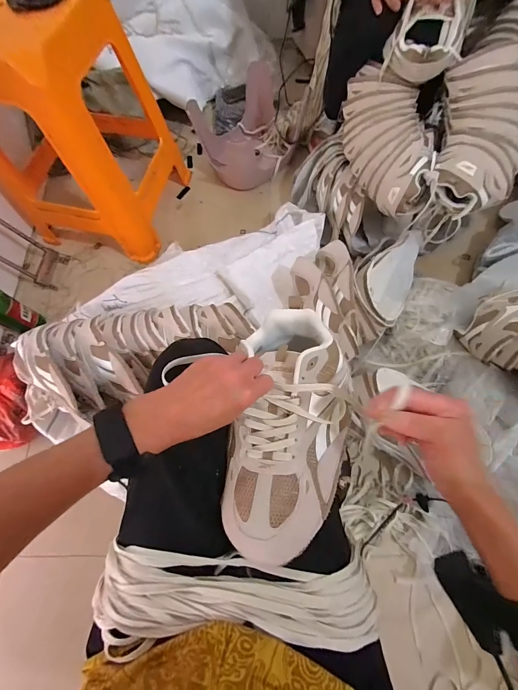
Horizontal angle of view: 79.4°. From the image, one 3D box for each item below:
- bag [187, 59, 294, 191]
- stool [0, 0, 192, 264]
[{"bbox_3d":[-0.021,-0.651,0.961,0.299,0.183,0.243,-44,74,-12],"label":"bag"},{"bbox_3d":[-0.473,-0.511,0.760,0.404,0.456,0.340,12,71,7],"label":"stool"}]

